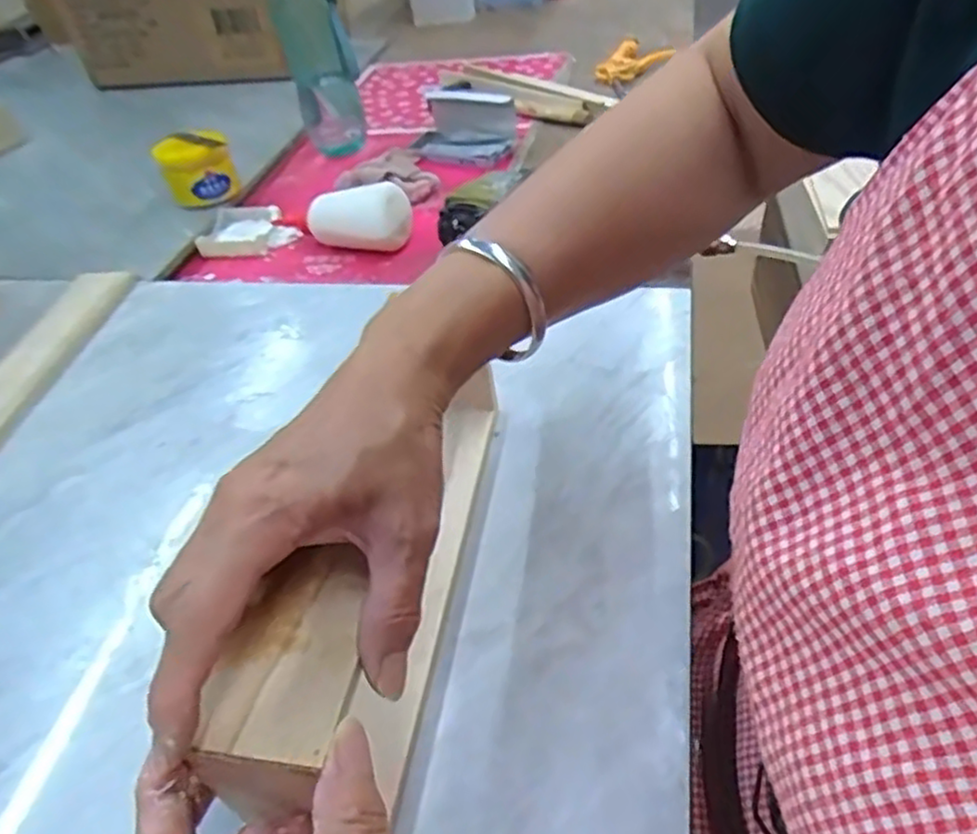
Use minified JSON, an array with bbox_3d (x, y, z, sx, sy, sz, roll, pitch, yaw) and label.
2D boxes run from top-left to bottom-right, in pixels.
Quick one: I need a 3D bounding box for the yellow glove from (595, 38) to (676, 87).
[{"bbox_3d":[0.198,-0.500,0.999,0.062,0.025,0.145,23,51,30],"label":"yellow glove"}]

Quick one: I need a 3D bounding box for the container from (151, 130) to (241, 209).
[{"bbox_3d":[-0.326,-0.278,0.797,0.078,0.070,0.058,-17,43,-9],"label":"container"}]

